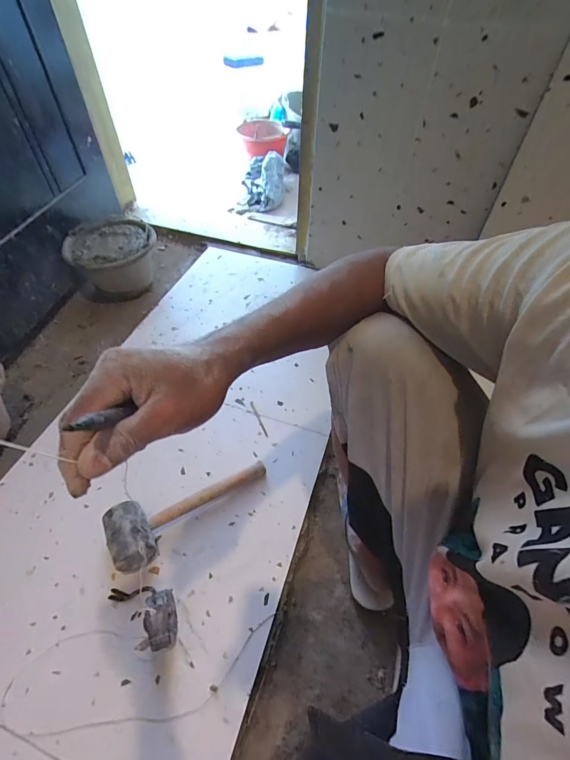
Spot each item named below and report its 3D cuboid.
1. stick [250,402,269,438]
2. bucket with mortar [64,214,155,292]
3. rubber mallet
[{"bbox_3d":[-0.060,0.091,0.817,0.010,0.011,0.100,-18,54,-15],"label":"stick"},{"bbox_3d":[-0.510,-0.364,1.078,0.249,0.162,0.228,0,52,-1],"label":"bucket with mortar"},{"bbox_3d":[-0.168,0.237,0.653,0.299,0.078,0.106,-21,55,-17],"label":"rubber mallet"}]

